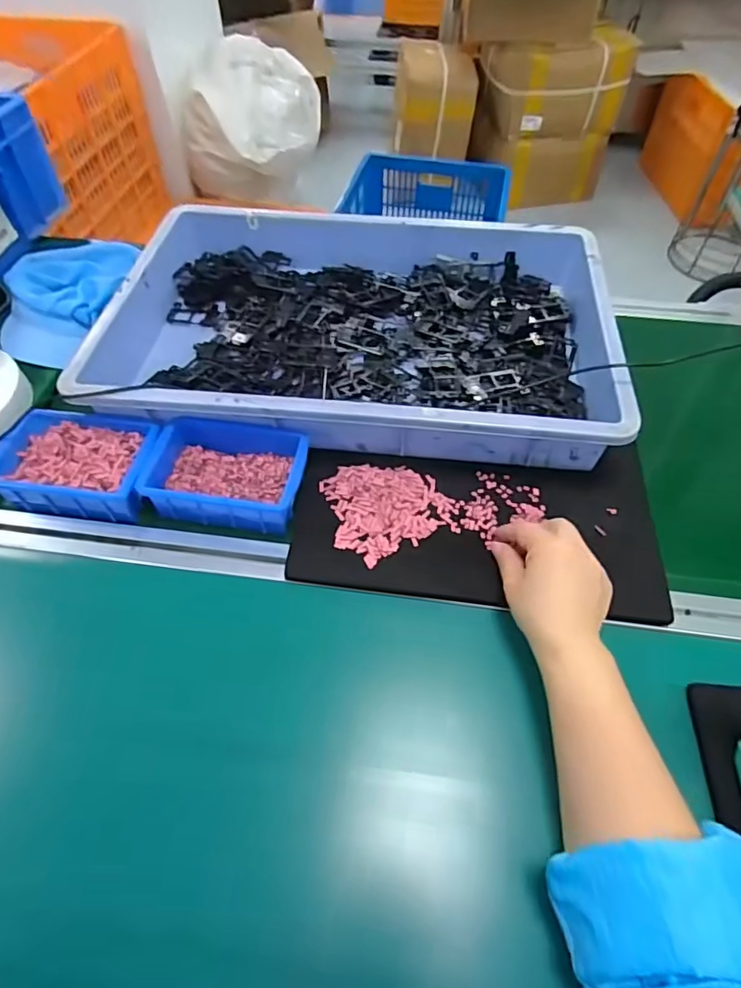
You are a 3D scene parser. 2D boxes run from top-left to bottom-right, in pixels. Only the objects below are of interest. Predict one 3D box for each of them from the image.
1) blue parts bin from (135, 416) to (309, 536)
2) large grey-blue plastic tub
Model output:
[{"bbox_3d":[-0.140,-0.023,0.538,0.148,0.044,0.110,10,56,7],"label":"blue parts bin"},{"bbox_3d":[-0.009,-0.202,0.630,0.540,0.079,0.367,6,56,4],"label":"large grey-blue plastic tub"}]

